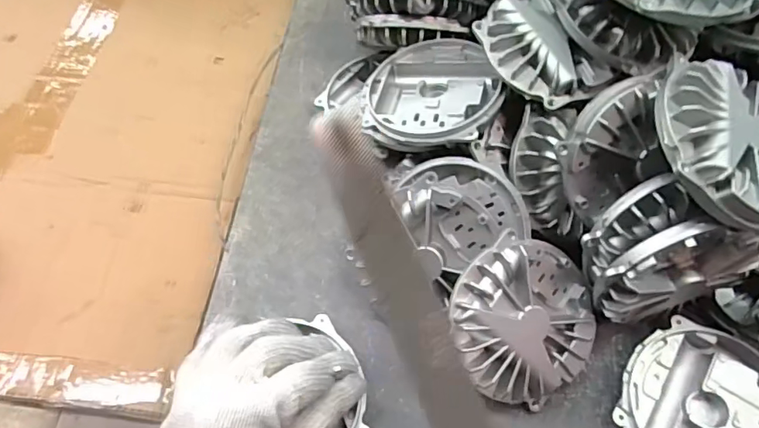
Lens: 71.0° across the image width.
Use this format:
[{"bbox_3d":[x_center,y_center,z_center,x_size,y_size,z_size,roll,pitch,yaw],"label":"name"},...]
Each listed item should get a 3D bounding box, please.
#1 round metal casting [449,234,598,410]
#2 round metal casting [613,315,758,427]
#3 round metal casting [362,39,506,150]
[{"bbox_3d":[0.101,0.073,0.362,0.108,0.028,0.099,2,83,-17],"label":"round metal casting"},{"bbox_3d":[0.220,0.132,0.360,0.107,0.021,0.106,-1,61,2],"label":"round metal casting"},{"bbox_3d":[0.045,-0.093,0.430,0.111,0.029,0.111,-1,55,17],"label":"round metal casting"}]

